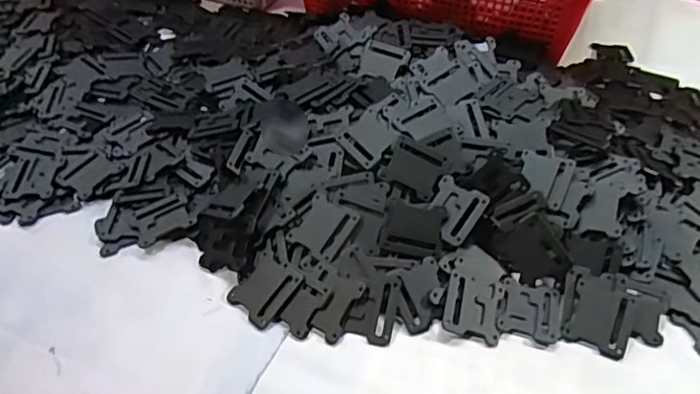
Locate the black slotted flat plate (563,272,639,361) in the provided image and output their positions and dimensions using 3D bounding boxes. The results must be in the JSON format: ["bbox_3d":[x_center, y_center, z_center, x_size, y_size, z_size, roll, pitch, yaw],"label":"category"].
[{"bbox_3d":[0.188,0.084,0.421,0.041,0.007,0.062,18,67,20],"label":"black slotted flat plate"}]

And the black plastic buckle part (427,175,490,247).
[{"bbox_3d":[0.083,0.010,0.456,0.042,0.004,0.051,30,69,19],"label":"black plastic buckle part"}]

